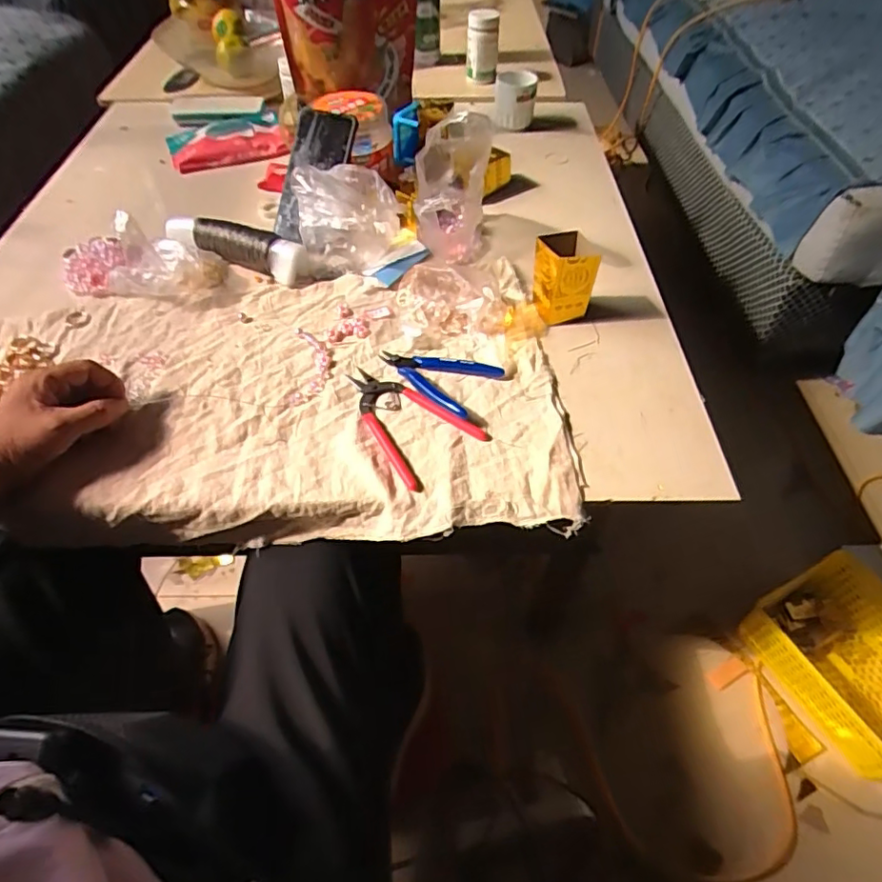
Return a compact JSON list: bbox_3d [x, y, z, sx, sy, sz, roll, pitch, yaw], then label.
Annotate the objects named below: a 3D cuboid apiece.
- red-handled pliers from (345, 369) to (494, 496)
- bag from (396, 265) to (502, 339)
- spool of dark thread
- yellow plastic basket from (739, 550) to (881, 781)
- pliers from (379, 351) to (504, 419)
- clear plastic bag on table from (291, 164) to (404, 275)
[{"bbox_3d":[-0.036,-0.023,0.524,0.089,0.008,0.143,-37,60,-25],"label":"red-handled pliers"},{"bbox_3d":[0.007,-0.157,0.600,0.105,0.050,0.089,-4,53,-4],"label":"bag"},{"bbox_3d":[-0.242,-0.232,0.657,0.172,0.039,0.047,20,55,13],"label":"spool of dark thread"},{"bbox_3d":[0.625,0.337,0.840,0.218,0.105,0.276,-23,55,-16],"label":"yellow plastic basket"},{"bbox_3d":[-0.005,-0.071,0.560,0.113,0.011,0.069,27,57,20],"label":"pliers"},{"bbox_3d":[-0.093,-0.247,0.631,0.101,0.109,0.108,37,61,24],"label":"clear plastic bag on table"}]

